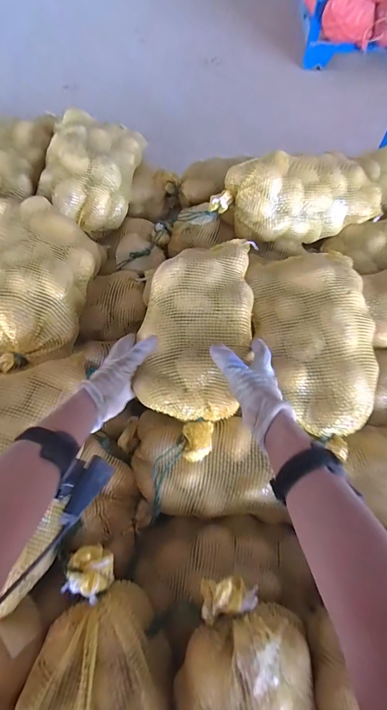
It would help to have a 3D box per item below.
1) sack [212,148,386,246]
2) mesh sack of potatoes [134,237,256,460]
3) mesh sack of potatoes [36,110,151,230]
[{"bbox_3d":[0.218,-0.332,0.699,0.370,0.121,0.156,-12,66,-4],"label":"sack"},{"bbox_3d":[0.006,-0.029,0.544,0.176,0.087,0.362,7,74,5],"label":"mesh sack of potatoes"},{"bbox_3d":[-0.224,-0.403,0.737,0.177,0.105,0.291,6,66,4],"label":"mesh sack of potatoes"}]

